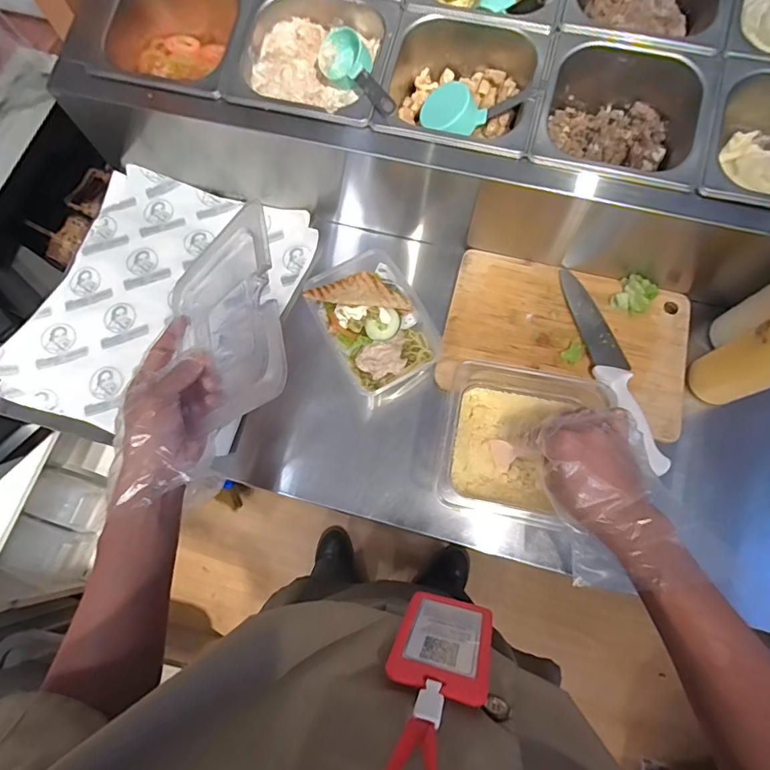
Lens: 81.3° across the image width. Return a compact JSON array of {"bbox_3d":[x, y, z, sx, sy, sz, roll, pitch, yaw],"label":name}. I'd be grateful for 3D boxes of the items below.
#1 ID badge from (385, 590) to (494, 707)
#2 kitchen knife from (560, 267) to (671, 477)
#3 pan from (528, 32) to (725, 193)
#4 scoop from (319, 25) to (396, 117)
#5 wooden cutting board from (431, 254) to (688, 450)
[{"bbox_3d":[0.046,0.195,0.346,0.069,0.115,0.005,8,96,15],"label":"ID badge"},{"bbox_3d":[0.274,-0.028,0.545,0.044,0.029,0.272,-11,74,-2],"label":"kitchen knife"},{"bbox_3d":[0.257,-0.295,0.509,0.174,0.086,0.162,14,75,5],"label":"pan"},{"bbox_3d":[-0.031,-0.350,0.512,0.051,0.032,0.129,-27,75,-6],"label":"scoop"},{"bbox_3d":[0.229,-0.061,0.566,0.295,0.014,0.194,14,75,5],"label":"wooden cutting board"}]

